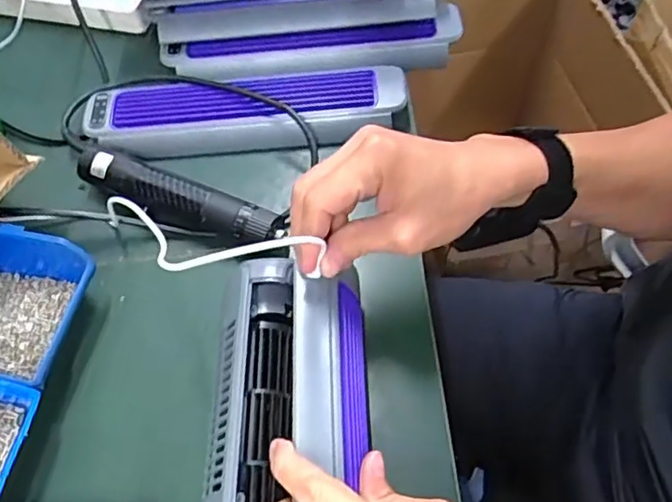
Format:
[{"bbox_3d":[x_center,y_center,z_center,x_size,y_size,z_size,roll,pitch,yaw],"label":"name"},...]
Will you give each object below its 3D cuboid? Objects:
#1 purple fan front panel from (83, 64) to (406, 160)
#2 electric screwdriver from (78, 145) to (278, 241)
[{"bbox_3d":[-0.085,-0.139,0.566,0.292,0.034,0.087,-6,60,0],"label":"purple fan front panel"},{"bbox_3d":[-0.142,-0.045,0.513,0.198,0.037,0.037,23,64,16],"label":"electric screwdriver"}]

